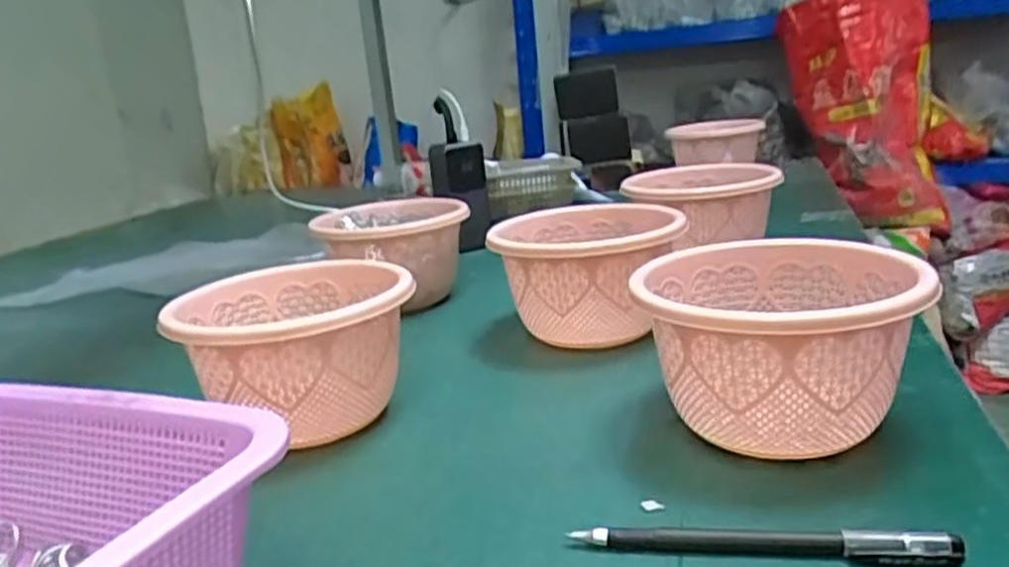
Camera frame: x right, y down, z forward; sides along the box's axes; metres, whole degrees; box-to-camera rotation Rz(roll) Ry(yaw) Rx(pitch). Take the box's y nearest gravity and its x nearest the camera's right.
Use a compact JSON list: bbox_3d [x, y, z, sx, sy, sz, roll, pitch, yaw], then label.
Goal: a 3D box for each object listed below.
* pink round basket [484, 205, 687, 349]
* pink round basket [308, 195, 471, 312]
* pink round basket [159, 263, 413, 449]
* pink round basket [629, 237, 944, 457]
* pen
[{"bbox_3d":[0.065,-0.005,0.585,0.132,0.086,0.141,-4,15,6],"label":"pink round basket"},{"bbox_3d":[-0.105,-0.026,0.703,0.120,0.080,0.130,-5,15,1],"label":"pink round basket"},{"bbox_3d":[-0.128,0.044,0.474,0.130,0.082,0.133,-5,15,1],"label":"pink round basket"},{"bbox_3d":[0.147,0.037,0.407,0.136,0.090,0.140,-5,15,1],"label":"pink round basket"},{"bbox_3d":[0.106,0.107,0.316,0.150,0.012,0.010,-1,15,15],"label":"pen"}]

